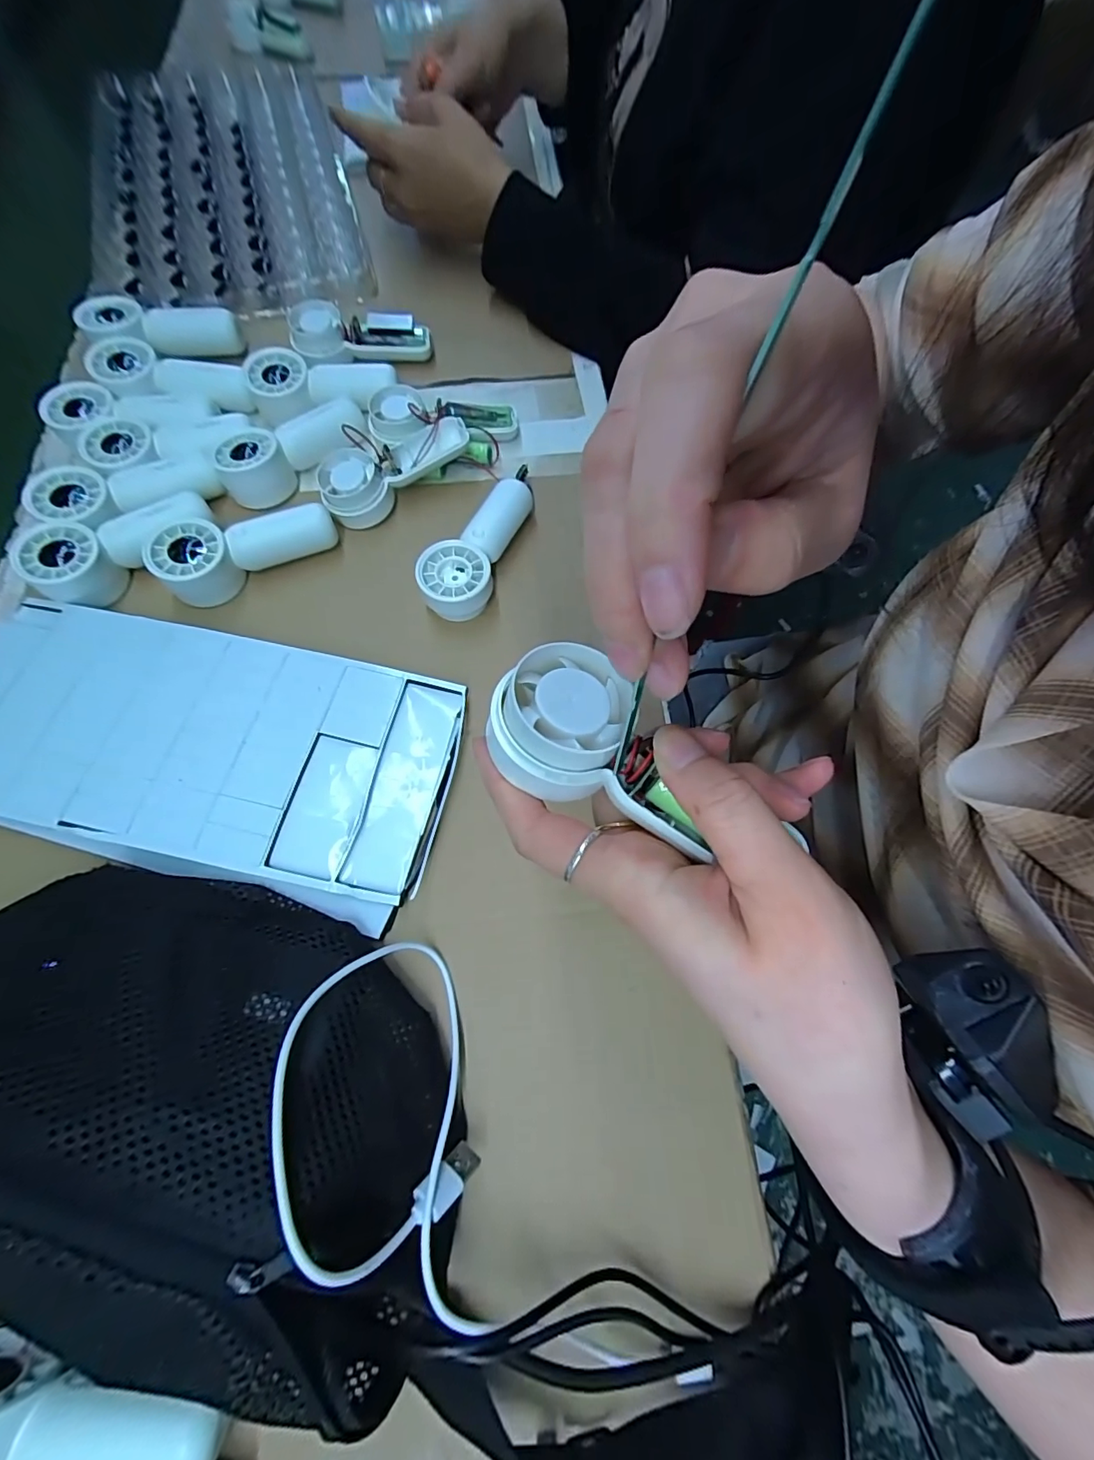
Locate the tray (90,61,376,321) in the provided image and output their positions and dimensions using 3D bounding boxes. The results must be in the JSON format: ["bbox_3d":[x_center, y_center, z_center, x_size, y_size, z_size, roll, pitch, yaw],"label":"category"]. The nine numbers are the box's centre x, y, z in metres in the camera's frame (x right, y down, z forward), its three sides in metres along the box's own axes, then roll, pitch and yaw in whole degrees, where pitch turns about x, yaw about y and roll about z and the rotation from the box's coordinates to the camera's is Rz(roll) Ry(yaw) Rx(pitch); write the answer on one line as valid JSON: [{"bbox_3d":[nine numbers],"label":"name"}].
[{"bbox_3d":[-0.321,-0.544,0.490,0.236,0.022,0.402,-15,73,-7],"label":"tray"}]

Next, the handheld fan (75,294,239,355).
[{"bbox_3d":[-0.307,-0.320,0.397,0.111,0.028,0.049,-5,72,-16],"label":"handheld fan"}]

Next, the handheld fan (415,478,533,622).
[{"bbox_3d":[-0.049,-0.123,0.341,0.047,0.034,0.108,19,71,6],"label":"handheld fan"}]

